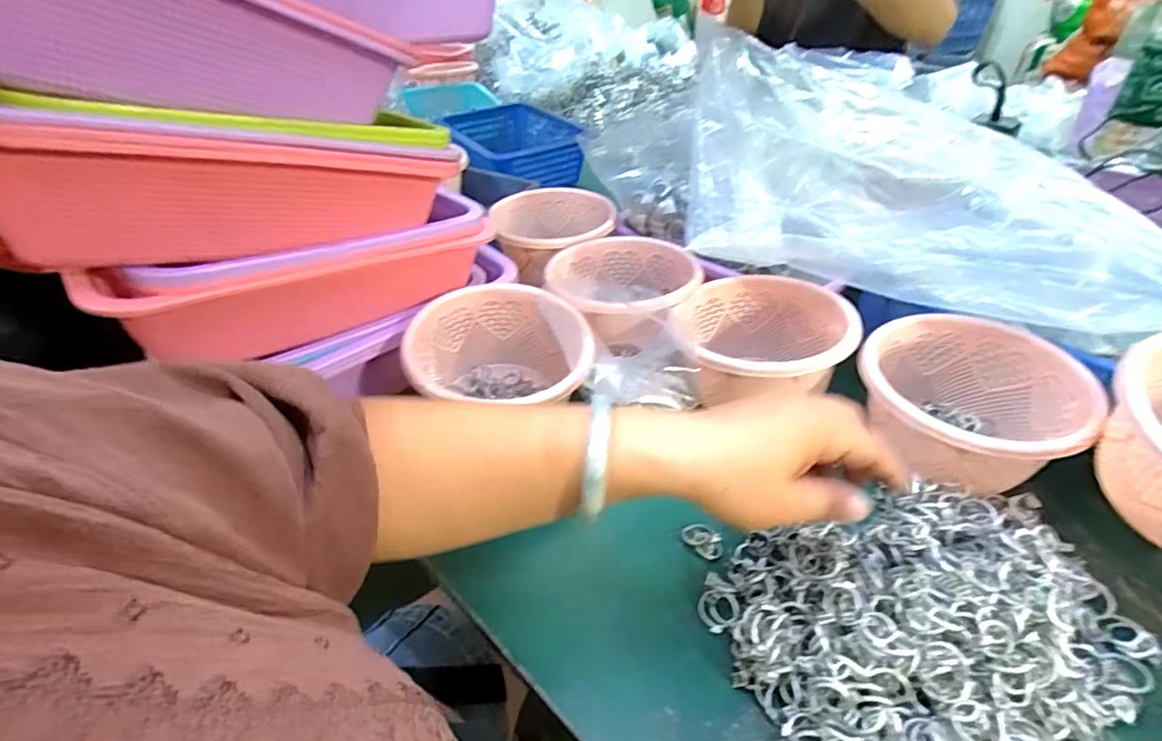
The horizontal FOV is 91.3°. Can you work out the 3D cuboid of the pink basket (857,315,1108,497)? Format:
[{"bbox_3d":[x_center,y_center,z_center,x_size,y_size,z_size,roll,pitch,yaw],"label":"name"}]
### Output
[{"bbox_3d":[0.285,0.027,0.430,0.142,0.070,0.140,21,45,25],"label":"pink basket"}]

